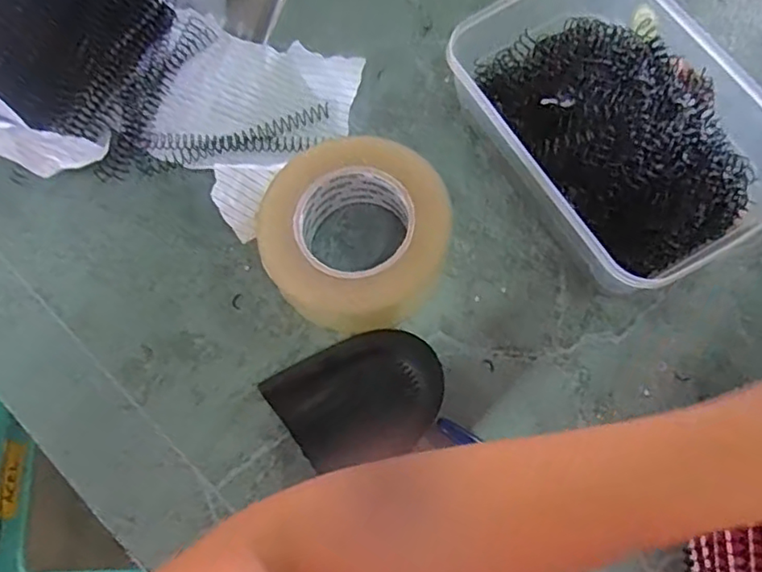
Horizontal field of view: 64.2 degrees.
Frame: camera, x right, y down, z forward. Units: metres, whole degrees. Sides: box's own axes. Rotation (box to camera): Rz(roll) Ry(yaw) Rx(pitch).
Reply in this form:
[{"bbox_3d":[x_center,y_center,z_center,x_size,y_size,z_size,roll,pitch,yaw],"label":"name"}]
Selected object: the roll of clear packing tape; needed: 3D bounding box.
[{"bbox_3d":[-0.016,-0.032,0.428,0.125,0.064,0.125,-1,72,3],"label":"roll of clear packing tape"}]

